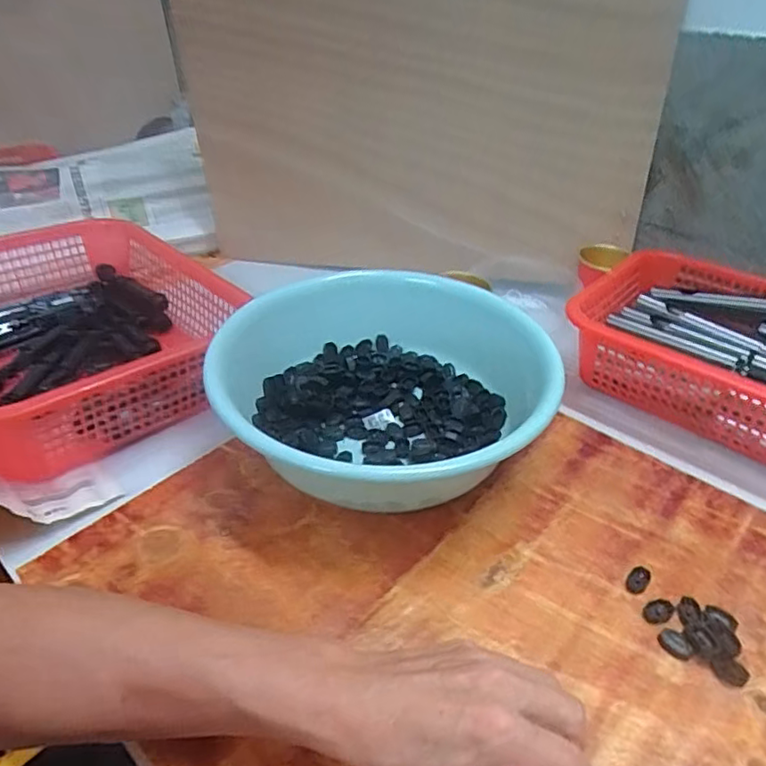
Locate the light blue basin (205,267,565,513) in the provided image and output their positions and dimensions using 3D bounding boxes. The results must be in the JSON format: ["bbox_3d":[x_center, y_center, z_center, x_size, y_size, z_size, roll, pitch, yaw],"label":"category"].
[{"bbox_3d":[0.011,-0.002,0.550,0.285,0.105,0.291,-1,37,1],"label":"light blue basin"}]

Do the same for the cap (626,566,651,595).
[{"bbox_3d":[0.193,0.150,0.447,0.014,0.004,0.025,25,44,30],"label":"cap"}]

